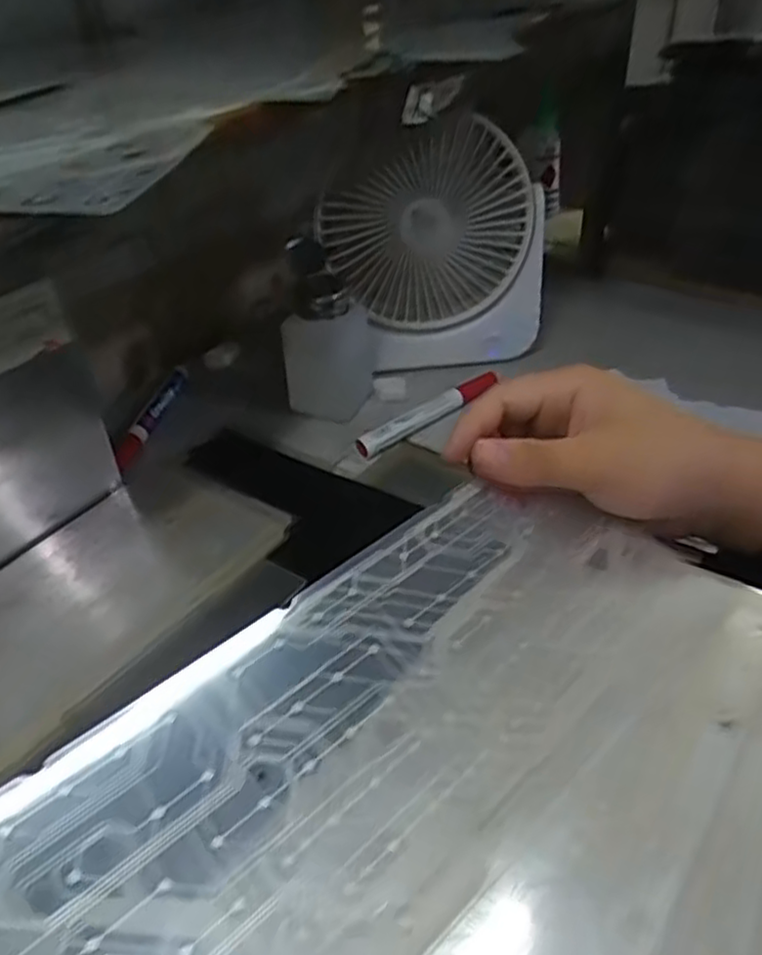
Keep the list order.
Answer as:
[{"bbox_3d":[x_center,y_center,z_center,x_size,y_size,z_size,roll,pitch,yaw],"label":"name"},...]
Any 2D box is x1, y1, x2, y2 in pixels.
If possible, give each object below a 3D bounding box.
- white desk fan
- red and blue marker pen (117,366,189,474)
[{"bbox_3d":[0.039,-0.173,0.564,0.164,0.179,0.073,-12,38,-10],"label":"white desk fan"},{"bbox_3d":[-0.178,-0.047,0.567,0.014,0.015,0.130,3,38,9],"label":"red and blue marker pen"}]

